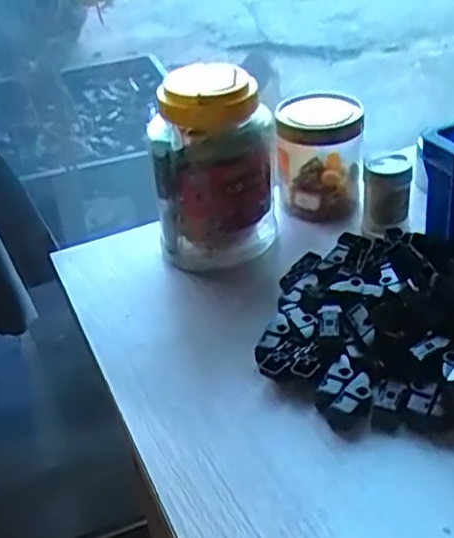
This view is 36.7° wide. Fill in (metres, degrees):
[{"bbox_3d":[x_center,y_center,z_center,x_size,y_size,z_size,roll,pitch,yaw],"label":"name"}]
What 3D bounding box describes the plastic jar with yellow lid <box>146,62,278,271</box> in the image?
[{"bbox_3d":[-0.011,-0.104,0.636,0.110,0.158,0.105,-4,36,3],"label":"plastic jar with yellow lid"}]

